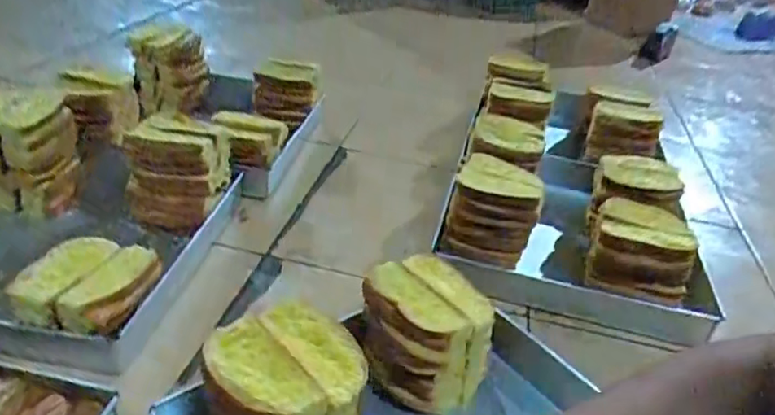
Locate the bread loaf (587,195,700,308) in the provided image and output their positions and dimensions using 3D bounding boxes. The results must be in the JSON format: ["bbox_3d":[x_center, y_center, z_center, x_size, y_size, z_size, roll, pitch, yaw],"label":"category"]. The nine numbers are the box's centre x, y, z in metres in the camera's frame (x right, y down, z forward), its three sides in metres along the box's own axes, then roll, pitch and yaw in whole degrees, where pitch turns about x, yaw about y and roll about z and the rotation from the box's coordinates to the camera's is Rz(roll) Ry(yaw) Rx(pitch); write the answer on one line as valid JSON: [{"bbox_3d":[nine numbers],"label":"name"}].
[{"bbox_3d":[0.366,0.061,0.862,0.134,0.076,0.151,17,33,14],"label":"bread loaf"}]

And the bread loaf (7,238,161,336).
[{"bbox_3d":[-0.344,0.085,0.692,0.115,0.045,0.139,15,32,12],"label":"bread loaf"}]

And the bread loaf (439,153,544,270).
[{"bbox_3d":[0.157,0.006,0.910,0.129,0.131,0.149,10,32,3],"label":"bread loaf"}]

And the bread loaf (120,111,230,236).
[{"bbox_3d":[-0.324,-0.058,0.929,0.136,0.144,0.120,5,32,-5],"label":"bread loaf"}]

